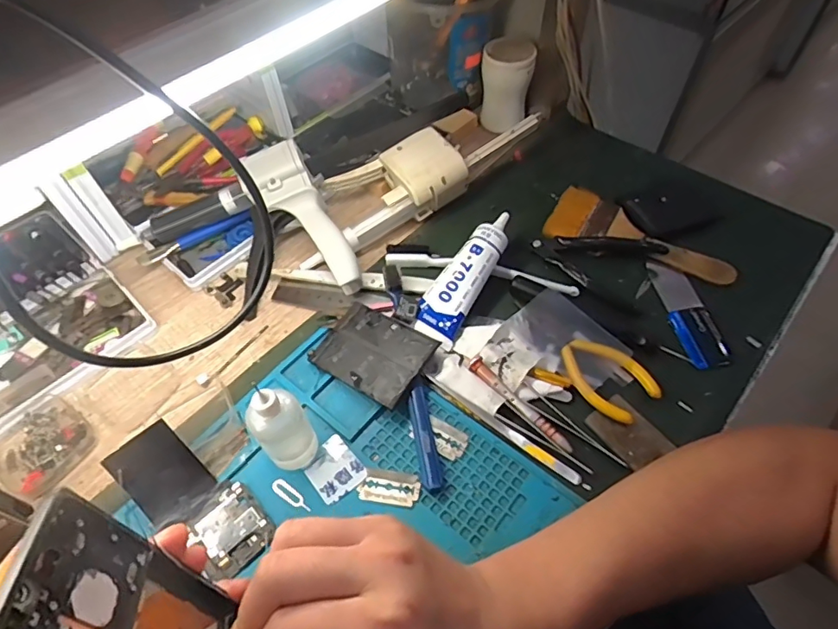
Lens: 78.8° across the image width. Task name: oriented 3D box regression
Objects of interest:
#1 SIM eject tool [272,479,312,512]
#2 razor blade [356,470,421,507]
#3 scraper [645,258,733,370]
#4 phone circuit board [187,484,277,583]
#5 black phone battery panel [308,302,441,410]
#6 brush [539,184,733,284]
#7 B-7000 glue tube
[{"bbox_3d":[-0.087,0.124,0.349,0.033,0.004,0.010,31,55,20],"label":"SIM eject tool"},{"bbox_3d":[-0.020,0.118,0.349,0.041,0.004,0.022,6,55,6],"label":"razor blade"},{"bbox_3d":[0.224,-0.004,0.430,0.037,0.010,0.108,-9,55,-4],"label":"scraper"},{"bbox_3d":[-0.124,0.143,0.336,0.048,0.004,0.046,38,64,25],"label":"phone circuit board"},{"bbox_3d":[-0.036,0.028,0.400,0.087,0.004,0.063,23,64,28],"label":"black phone battery panel"},{"bbox_3d":[0.202,-0.070,0.466,0.164,0.015,0.060,24,59,18],"label":"brush"},{"bbox_3d":[0.041,-0.035,0.431,0.037,0.035,0.131,24,59,18],"label":"B-7000 glue tube"}]

